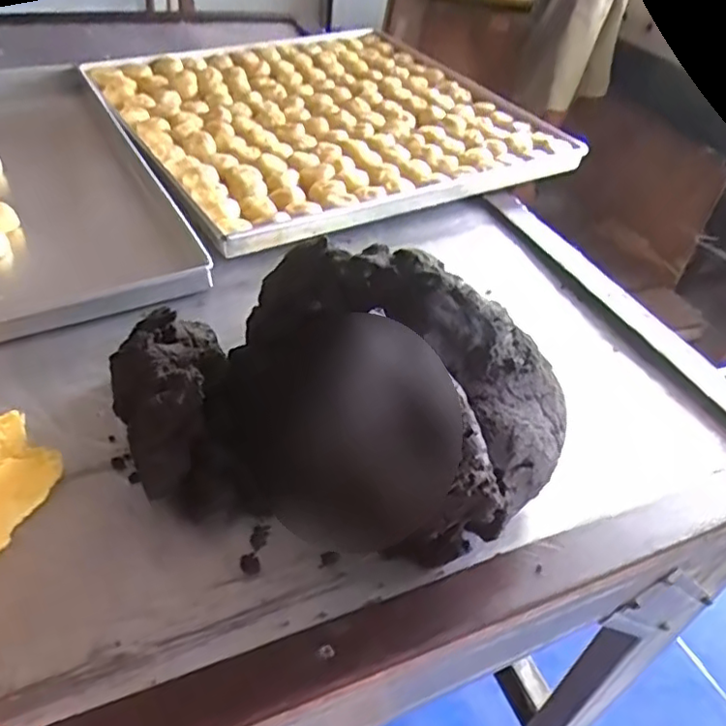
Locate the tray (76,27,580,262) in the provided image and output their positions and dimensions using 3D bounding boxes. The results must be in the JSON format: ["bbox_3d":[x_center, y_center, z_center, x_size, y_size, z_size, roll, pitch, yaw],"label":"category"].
[{"bbox_3d":[-0.058,-0.347,0.859,0.507,0.034,0.530,-20,49,-27],"label":"tray"}]

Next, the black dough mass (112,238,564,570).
[{"bbox_3d":[-0.023,0.015,0.430,0.301,0.125,0.184,11,41,7],"label":"black dough mass"}]

